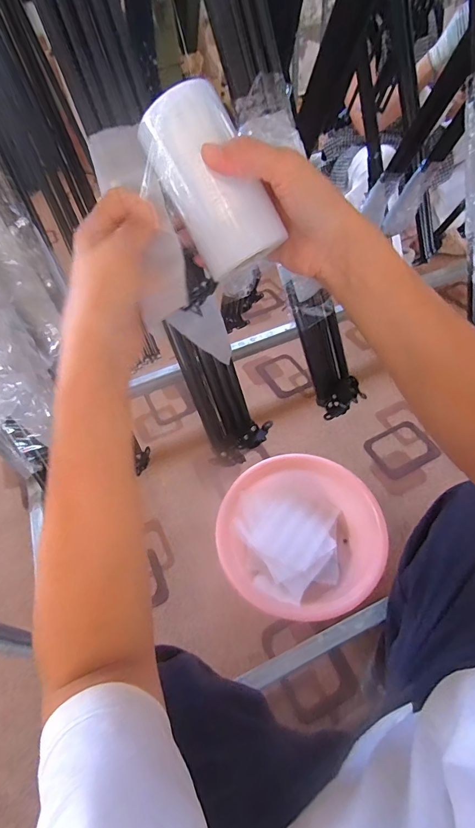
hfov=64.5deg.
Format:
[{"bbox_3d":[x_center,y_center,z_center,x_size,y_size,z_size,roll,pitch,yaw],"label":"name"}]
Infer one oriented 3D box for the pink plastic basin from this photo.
[{"bbox_3d":[0.140,0.283,0.876,0.346,0.168,0.345,-3,52,4],"label":"pink plastic basin"}]

